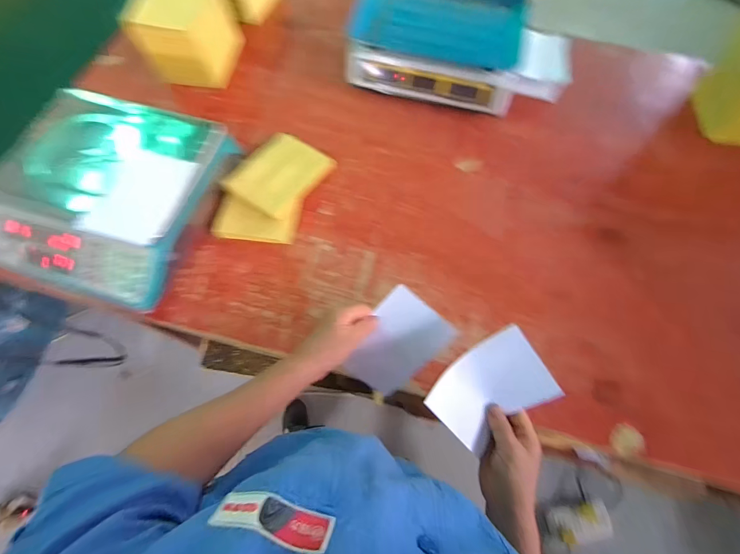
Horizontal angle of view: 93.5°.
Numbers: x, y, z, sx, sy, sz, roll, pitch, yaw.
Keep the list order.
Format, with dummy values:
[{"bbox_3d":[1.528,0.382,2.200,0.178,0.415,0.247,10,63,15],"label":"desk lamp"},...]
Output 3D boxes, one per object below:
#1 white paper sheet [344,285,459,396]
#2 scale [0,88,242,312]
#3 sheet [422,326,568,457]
[{"bbox_3d":[0.037,0.097,0.500,0.106,0.010,0.145,40,102,-5],"label":"white paper sheet"},{"bbox_3d":[-0.425,-0.130,0.578,0.303,0.090,0.316,22,70,6],"label":"scale"},{"bbox_3d":[0.151,0.142,0.438,0.139,0.031,0.107,-36,99,1],"label":"sheet"}]

